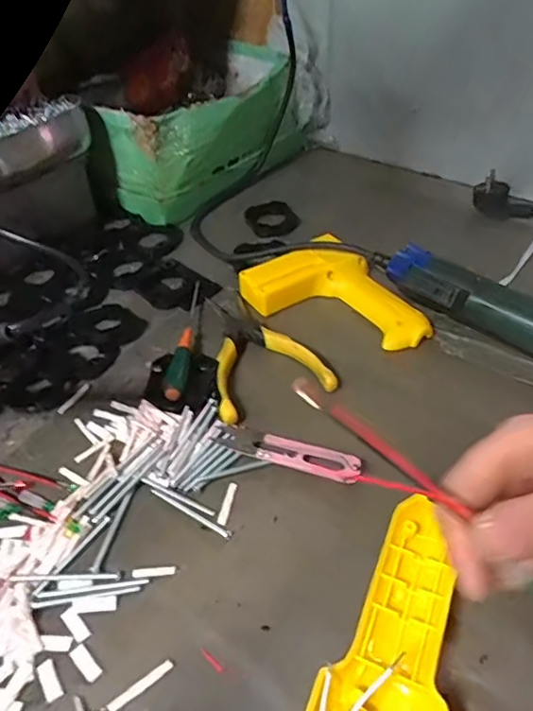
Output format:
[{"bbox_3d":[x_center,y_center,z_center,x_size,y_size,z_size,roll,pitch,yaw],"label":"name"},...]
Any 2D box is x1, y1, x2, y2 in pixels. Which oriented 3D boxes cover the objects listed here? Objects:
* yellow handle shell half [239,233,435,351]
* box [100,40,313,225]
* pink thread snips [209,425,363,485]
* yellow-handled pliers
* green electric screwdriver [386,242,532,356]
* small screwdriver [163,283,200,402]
[{"bbox_3d":[0.061,-0.048,0.468,0.107,0.029,0.147,-28,49,-22],"label":"yellow handle shell half"},{"bbox_3d":[-0.062,-0.258,0.632,0.106,0.112,0.255,31,54,31],"label":"box"},{"bbox_3d":[0.013,0.064,0.364,0.100,0.009,0.024,12,47,16],"label":"pink thread snips"},{"bbox_3d":[-0.010,-0.010,0.442,0.087,0.014,0.141,-15,45,-11],"label":"yellow-handled pliers"},{"bbox_3d":[0.200,-0.021,0.417,0.237,0.042,0.034,33,56,32],"label":"green electric screwdriver"},{"bbox_3d":[-0.067,-0.017,0.451,0.014,0.018,0.145,-1,44,3],"label":"small screwdriver"}]

